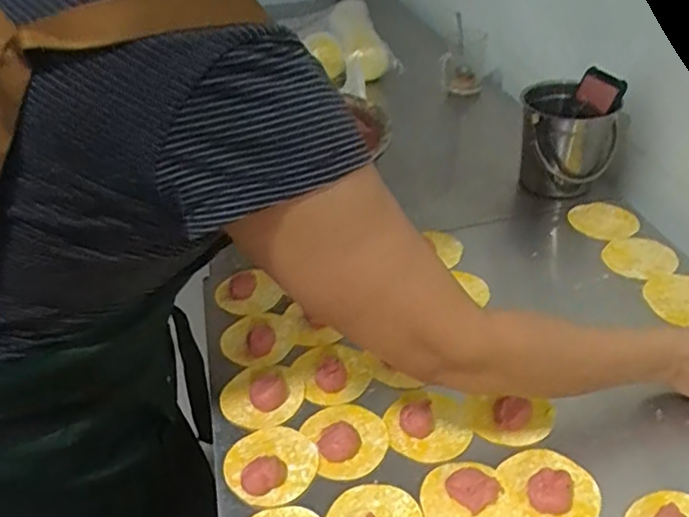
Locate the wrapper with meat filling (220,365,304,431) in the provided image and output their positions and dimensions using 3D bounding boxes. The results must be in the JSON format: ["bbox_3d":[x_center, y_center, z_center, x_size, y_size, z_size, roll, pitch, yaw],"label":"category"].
[{"bbox_3d":[-0.085,0.138,0.640,0.081,0.015,0.083,-3,39,3],"label":"wrapper with meat filling"}]

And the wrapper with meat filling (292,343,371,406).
[{"bbox_3d":[-0.013,0.115,0.653,0.072,0.024,0.083,-16,40,-13],"label":"wrapper with meat filling"}]

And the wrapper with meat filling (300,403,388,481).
[{"bbox_3d":[0.002,0.171,0.588,0.076,0.020,0.078,-3,39,3],"label":"wrapper with meat filling"}]

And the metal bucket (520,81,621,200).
[{"bbox_3d":[0.320,-0.168,0.885,0.125,0.140,0.125,-3,39,3],"label":"metal bucket"}]

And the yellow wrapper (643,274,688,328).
[{"bbox_3d":[0.396,0.047,0.711,0.080,0.008,0.075,-8,39,-4],"label":"yellow wrapper"}]

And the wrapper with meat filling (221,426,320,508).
[{"bbox_3d":[-0.070,0.188,0.572,0.081,0.020,0.082,-3,39,3],"label":"wrapper with meat filling"}]

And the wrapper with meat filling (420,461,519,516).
[{"bbox_3d":[0.106,0.208,0.527,0.073,0.021,0.081,-16,40,-14],"label":"wrapper with meat filling"}]

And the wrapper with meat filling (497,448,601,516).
[{"bbox_3d":[0.180,0.193,0.534,0.076,0.023,0.074,-11,39,-7],"label":"wrapper with meat filling"}]

